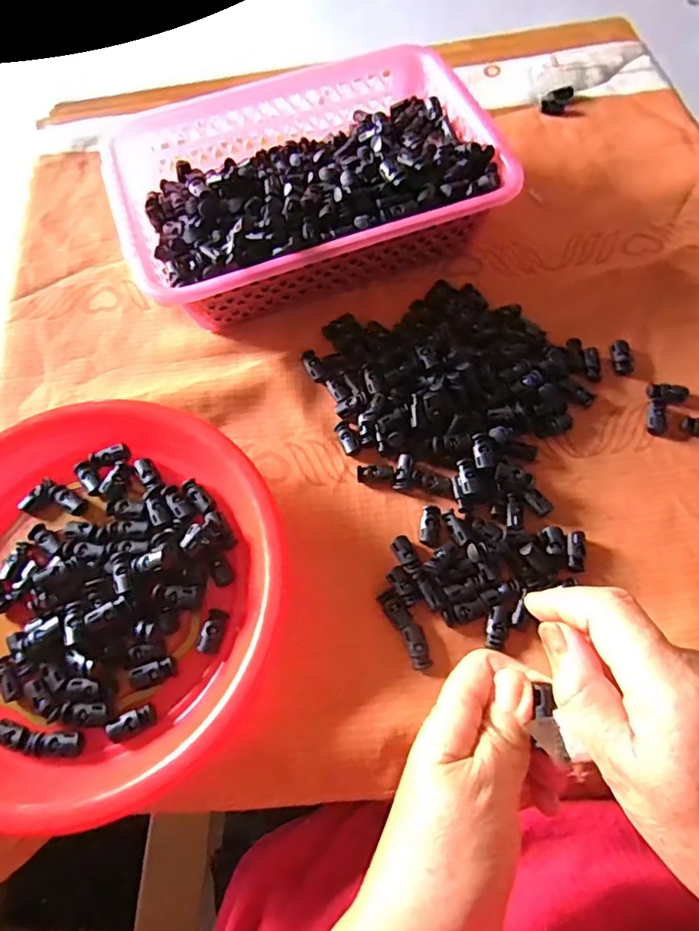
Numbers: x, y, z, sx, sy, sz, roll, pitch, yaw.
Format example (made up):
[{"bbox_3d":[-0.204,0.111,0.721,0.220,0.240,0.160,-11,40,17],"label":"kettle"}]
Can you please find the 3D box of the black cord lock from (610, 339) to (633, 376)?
[{"bbox_3d":[0.218,-0.087,0.440,0.015,0.007,0.033,-3,67,2],"label":"black cord lock"}]

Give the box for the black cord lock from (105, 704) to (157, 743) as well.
[{"bbox_3d":[-0.129,0.153,0.329,0.027,0.007,0.013,-29,68,-9],"label":"black cord lock"}]

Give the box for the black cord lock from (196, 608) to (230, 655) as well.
[{"bbox_3d":[-0.087,0.105,0.351,0.013,0.009,0.028,13,68,9],"label":"black cord lock"}]

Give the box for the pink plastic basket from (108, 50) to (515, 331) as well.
[{"bbox_3d":[-0.043,-0.250,0.480,0.306,0.074,0.248,-21,67,-6],"label":"pink plastic basket"}]

